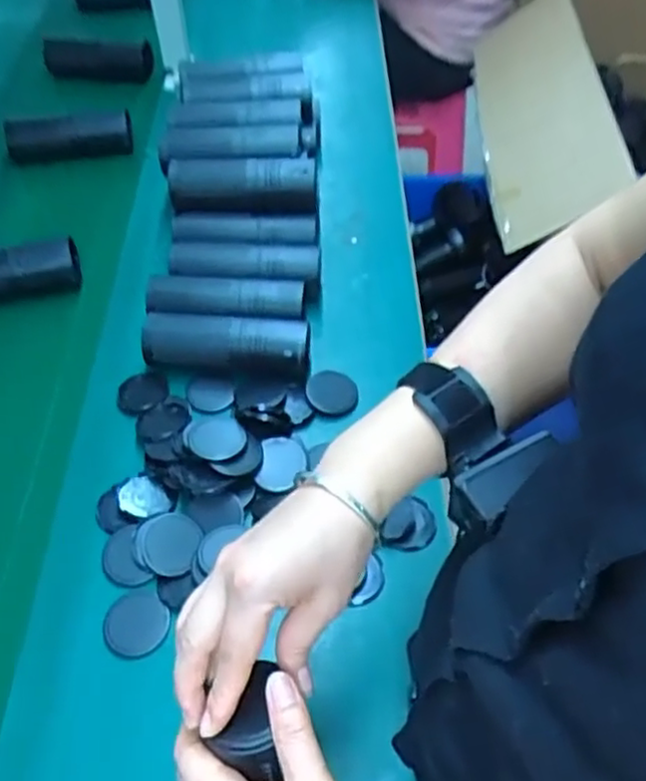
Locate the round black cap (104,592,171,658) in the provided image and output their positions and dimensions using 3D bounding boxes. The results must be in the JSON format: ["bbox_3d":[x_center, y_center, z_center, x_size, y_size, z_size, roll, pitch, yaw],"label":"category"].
[{"bbox_3d":[-0.147,0.184,0.546,0.050,0.006,0.050,-1,52,1],"label":"round black cap"}]

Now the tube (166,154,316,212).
[{"bbox_3d":[-0.089,-0.231,0.769,0.160,0.052,0.047,-1,52,1],"label":"tube"}]

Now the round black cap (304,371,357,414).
[{"bbox_3d":[0.009,0.002,0.677,0.048,0.008,0.056,-5,52,-3],"label":"round black cap"}]

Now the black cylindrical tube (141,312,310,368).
[{"bbox_3d":[-0.096,-0.047,0.693,0.164,0.043,0.054,2,52,3],"label":"black cylindrical tube"}]

